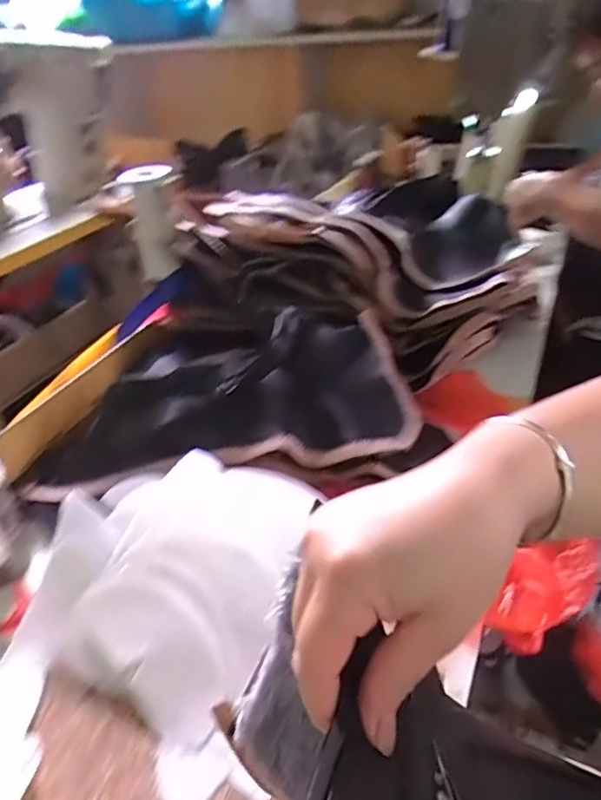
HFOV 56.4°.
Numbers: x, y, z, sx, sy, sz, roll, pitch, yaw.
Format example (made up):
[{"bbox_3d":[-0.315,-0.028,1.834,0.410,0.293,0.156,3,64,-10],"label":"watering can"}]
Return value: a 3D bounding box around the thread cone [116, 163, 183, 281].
[{"bbox_3d":[-0.201,-0.250,0.784,0.063,0.144,0.061,0,35,5],"label":"thread cone"}]

